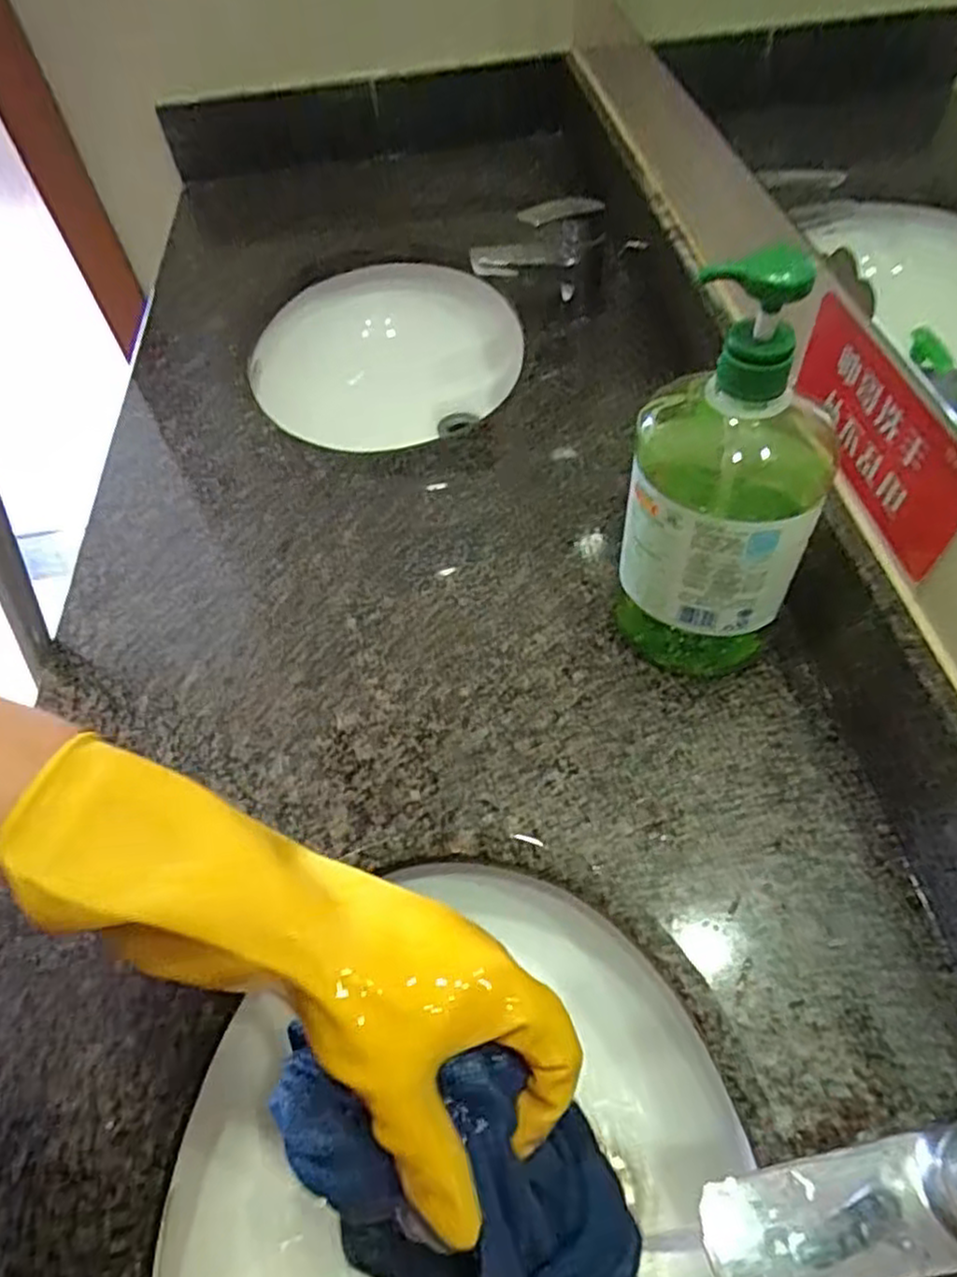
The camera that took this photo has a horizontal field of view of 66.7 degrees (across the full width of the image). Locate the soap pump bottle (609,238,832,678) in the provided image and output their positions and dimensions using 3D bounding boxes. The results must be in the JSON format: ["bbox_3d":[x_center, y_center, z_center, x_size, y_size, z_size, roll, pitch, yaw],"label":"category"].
[{"bbox_3d":[0.148,-0.079,0.441,0.098,0.276,0.077,-10,54,-3],"label":"soap pump bottle"}]

